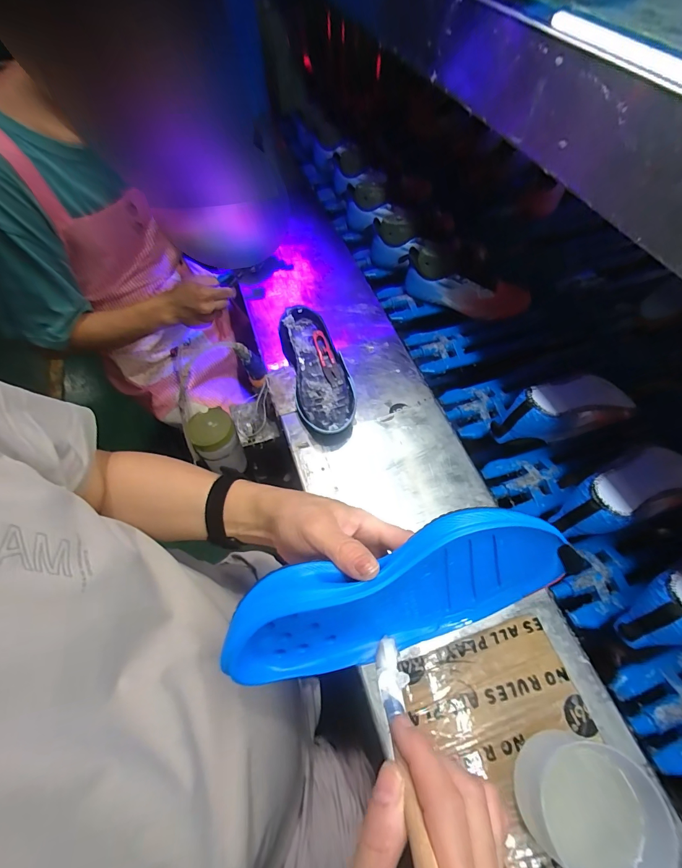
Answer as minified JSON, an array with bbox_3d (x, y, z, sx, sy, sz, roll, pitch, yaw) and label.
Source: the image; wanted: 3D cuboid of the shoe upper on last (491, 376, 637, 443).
[{"bbox_3d":[0.340,-0.039,0.556,0.234,0.091,0.074,-15,59,-6],"label":"shoe upper on last"}]

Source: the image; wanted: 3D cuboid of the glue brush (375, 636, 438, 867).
[{"bbox_3d":[0.038,0.189,0.196,0.017,0.012,0.184,-3,17,-2],"label":"glue brush"}]

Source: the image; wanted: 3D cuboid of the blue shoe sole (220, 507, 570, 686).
[{"bbox_3d":[0.042,0.124,0.278,0.243,0.093,0.029,-19,23,-4],"label":"blue shoe sole"}]

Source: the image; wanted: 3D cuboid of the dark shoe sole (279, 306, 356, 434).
[{"bbox_3d":[-0.037,-0.102,0.584,0.090,0.051,0.237,-14,59,-6],"label":"dark shoe sole"}]

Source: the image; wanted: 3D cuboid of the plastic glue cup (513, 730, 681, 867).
[{"bbox_3d":[0.205,0.309,0.309,0.086,0.070,0.086,-2,58,3],"label":"plastic glue cup"}]

